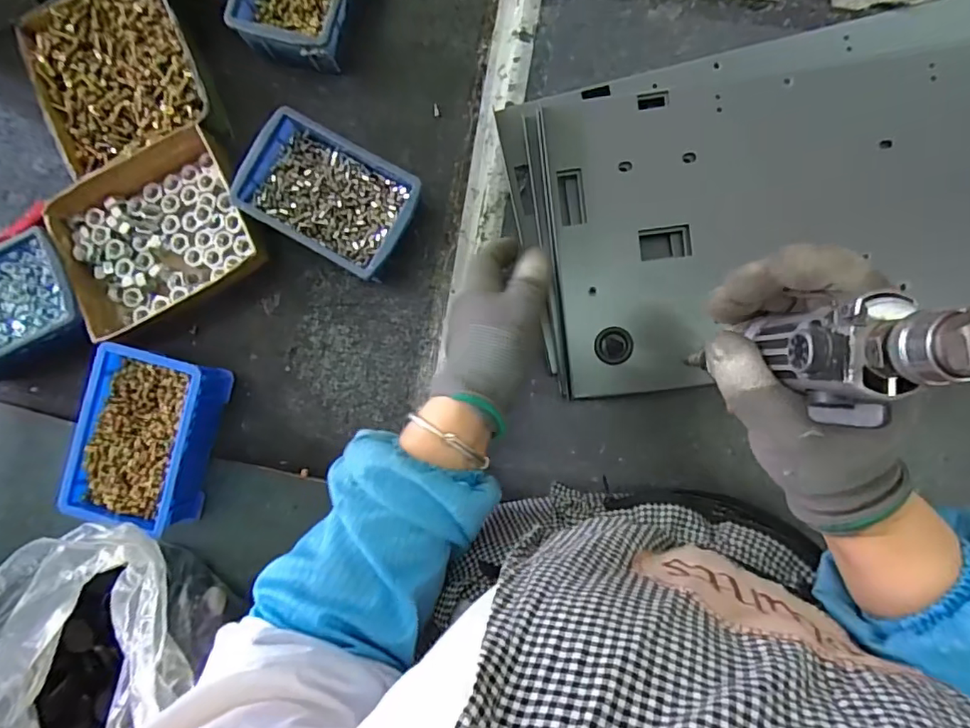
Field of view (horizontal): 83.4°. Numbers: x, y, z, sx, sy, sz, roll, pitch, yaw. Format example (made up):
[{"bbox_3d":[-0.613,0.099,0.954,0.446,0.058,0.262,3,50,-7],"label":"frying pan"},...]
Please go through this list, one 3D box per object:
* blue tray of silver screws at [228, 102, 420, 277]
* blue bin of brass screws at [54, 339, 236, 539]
[{"bbox_3d":[-0.130,-0.142,0.473,0.148,0.048,0.097,30,87,7],"label":"blue tray of silver screws"},{"bbox_3d":[-0.288,0.064,0.465,0.097,0.049,0.144,14,86,6],"label":"blue bin of brass screws"}]

